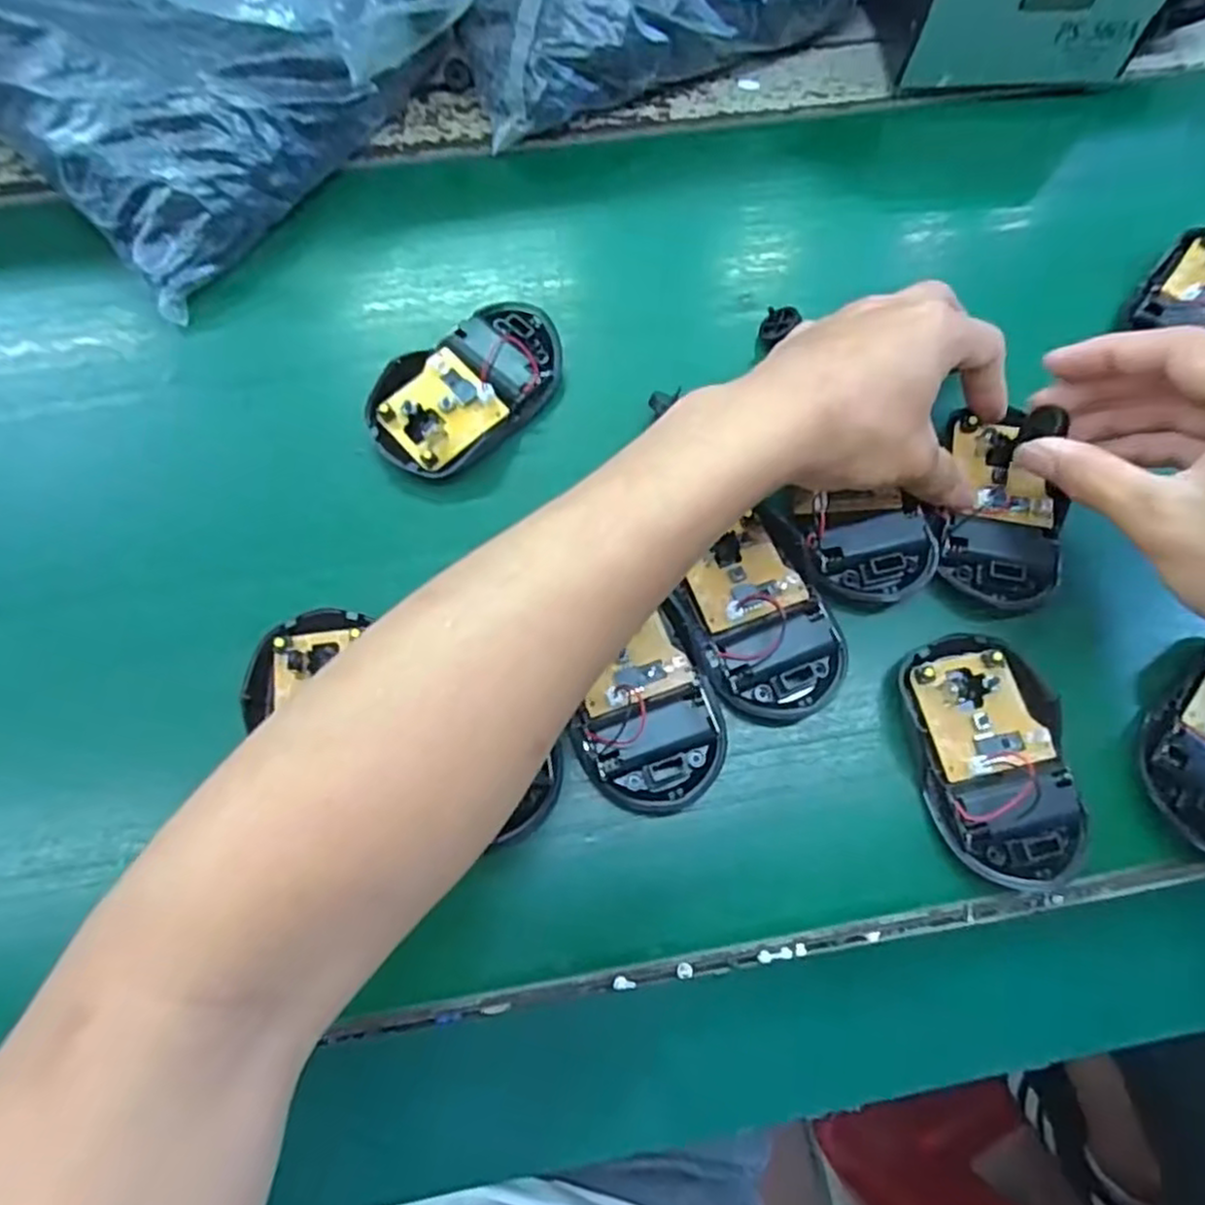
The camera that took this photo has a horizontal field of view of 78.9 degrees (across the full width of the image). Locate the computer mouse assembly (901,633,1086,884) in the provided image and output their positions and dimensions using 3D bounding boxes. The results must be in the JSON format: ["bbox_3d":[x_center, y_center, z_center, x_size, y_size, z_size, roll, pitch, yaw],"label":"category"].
[{"bbox_3d":[0.155,0.061,0.291,0.057,0.016,0.095,-6,73,-3],"label":"computer mouse assembly"}]

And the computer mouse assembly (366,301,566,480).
[{"bbox_3d":[-0.062,-0.100,0.334,0.095,0.017,0.054,-42,78,-13],"label":"computer mouse assembly"}]

